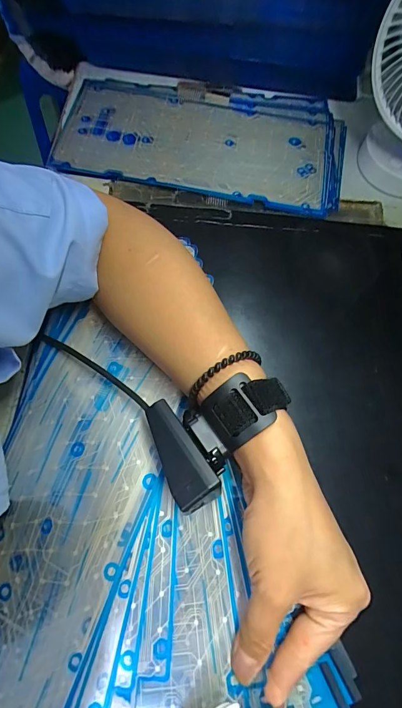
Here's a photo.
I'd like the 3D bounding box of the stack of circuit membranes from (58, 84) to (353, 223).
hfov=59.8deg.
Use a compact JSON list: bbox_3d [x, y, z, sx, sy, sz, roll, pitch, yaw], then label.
[{"bbox_3d":[0.000,-0.253,0.400,0.324,0.015,0.161,12,68,2],"label":"stack of circuit membranes"}]

